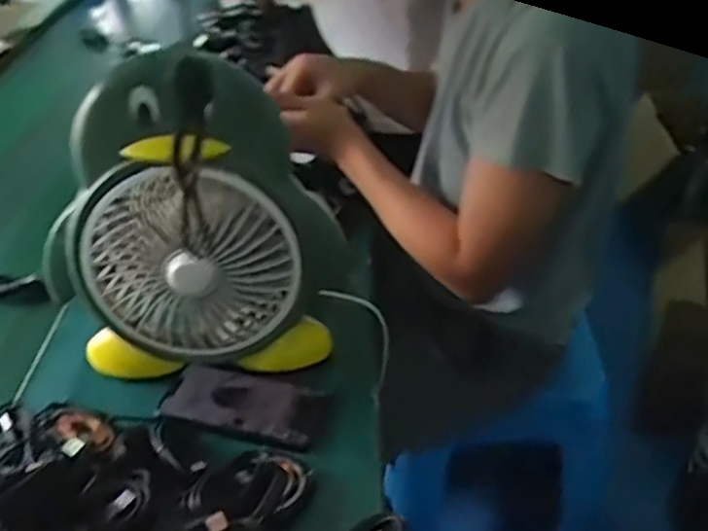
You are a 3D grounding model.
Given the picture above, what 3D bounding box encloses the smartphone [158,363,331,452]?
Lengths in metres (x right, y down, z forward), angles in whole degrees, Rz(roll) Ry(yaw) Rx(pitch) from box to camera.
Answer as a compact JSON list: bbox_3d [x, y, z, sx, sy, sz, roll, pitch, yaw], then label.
[{"bbox_3d":[-0.097,0.122,0.631,0.144,0.006,0.073,9,38,16],"label":"smartphone"}]

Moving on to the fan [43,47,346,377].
[{"bbox_3d":[-0.139,-0.024,0.609,0.246,0.303,0.074,-7,36,-6],"label":"fan"}]

